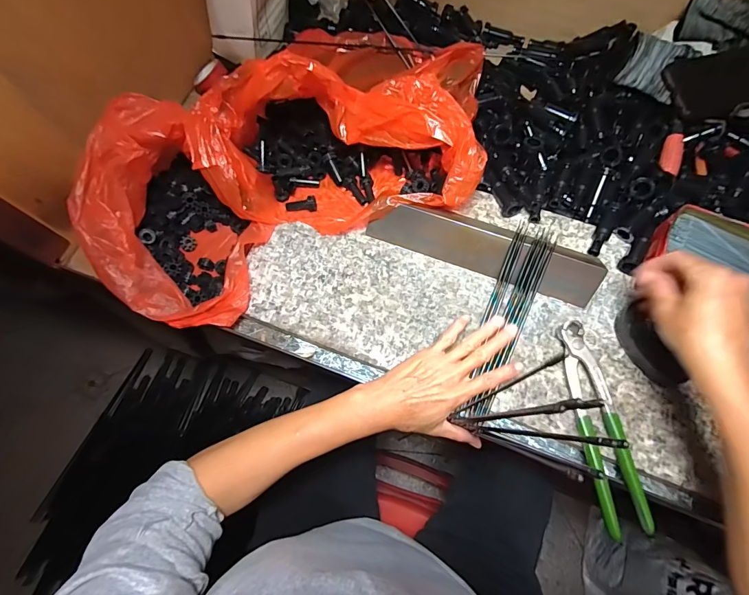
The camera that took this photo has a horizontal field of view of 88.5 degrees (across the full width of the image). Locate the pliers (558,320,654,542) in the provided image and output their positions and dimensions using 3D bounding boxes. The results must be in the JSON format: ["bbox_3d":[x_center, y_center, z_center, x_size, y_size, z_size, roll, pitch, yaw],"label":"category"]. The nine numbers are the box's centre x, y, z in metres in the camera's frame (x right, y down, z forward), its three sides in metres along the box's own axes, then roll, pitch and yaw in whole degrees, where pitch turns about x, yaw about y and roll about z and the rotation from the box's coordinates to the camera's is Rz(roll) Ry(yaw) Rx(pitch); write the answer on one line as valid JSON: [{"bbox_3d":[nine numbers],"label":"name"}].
[{"bbox_3d":[0.225,0.123,0.388,0.041,0.019,0.199,-6,70,0],"label":"pliers"}]

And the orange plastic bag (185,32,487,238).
[{"bbox_3d":[-0.033,-0.223,0.467,0.322,0.125,0.261,7,71,4],"label":"orange plastic bag"}]

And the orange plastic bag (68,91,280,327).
[{"bbox_3d":[-0.227,-0.095,0.451,0.179,0.133,0.241,4,70,4],"label":"orange plastic bag"}]

